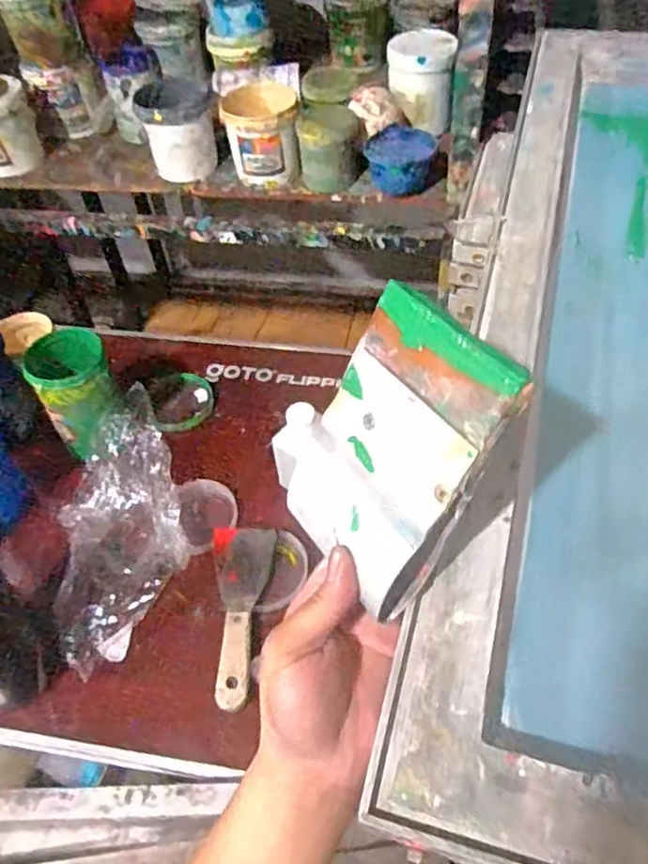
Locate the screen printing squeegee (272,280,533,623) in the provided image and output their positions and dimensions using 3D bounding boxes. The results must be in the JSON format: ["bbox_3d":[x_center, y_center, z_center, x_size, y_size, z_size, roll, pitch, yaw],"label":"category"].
[{"bbox_3d":[0.031,0.004,0.297,0.023,0.121,0.096,5,37,-44],"label":"screen printing squeegee"}]

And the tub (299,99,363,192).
[{"bbox_3d":[0.009,-0.471,1.087,0.102,0.114,0.100,-2,50,4],"label":"tub"}]

